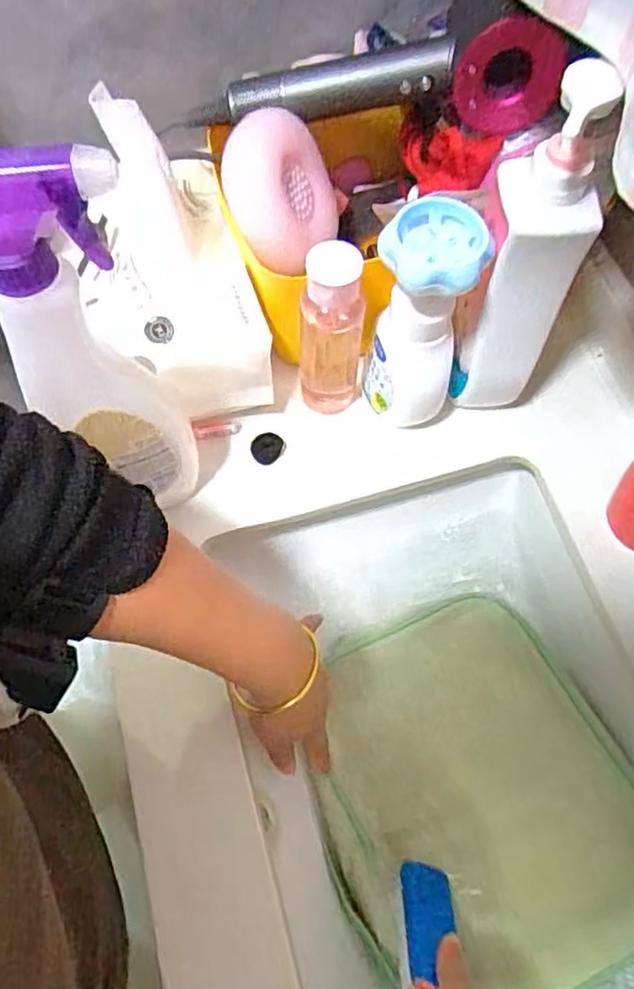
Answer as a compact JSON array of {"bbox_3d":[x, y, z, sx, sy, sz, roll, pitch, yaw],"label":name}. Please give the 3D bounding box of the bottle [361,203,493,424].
[{"bbox_3d":[0.075,-0.126,0.485,0.069,0.172,0.069,0,66,0],"label":"bottle"}]

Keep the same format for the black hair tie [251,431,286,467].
[{"bbox_3d":[-0.041,-0.038,0.539,0.025,0.011,0.025,34,71,14],"label":"black hair tie"}]

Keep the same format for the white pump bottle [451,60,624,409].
[{"bbox_3d":[0.141,-0.150,0.447,0.060,0.253,0.057,-2,66,-1],"label":"white pump bottle"}]

